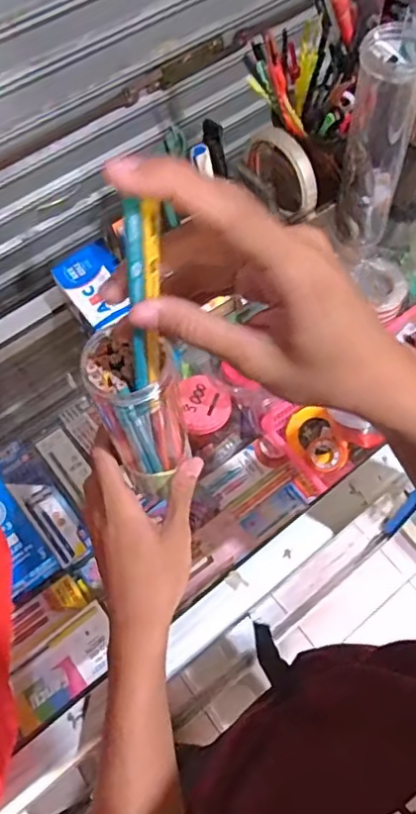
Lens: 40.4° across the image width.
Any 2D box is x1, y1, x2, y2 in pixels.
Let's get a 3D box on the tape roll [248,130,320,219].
[{"bbox_3d":[0.073,-0.224,0.545,0.019,0.075,0.094,-34,68,-15],"label":"tape roll"}]

